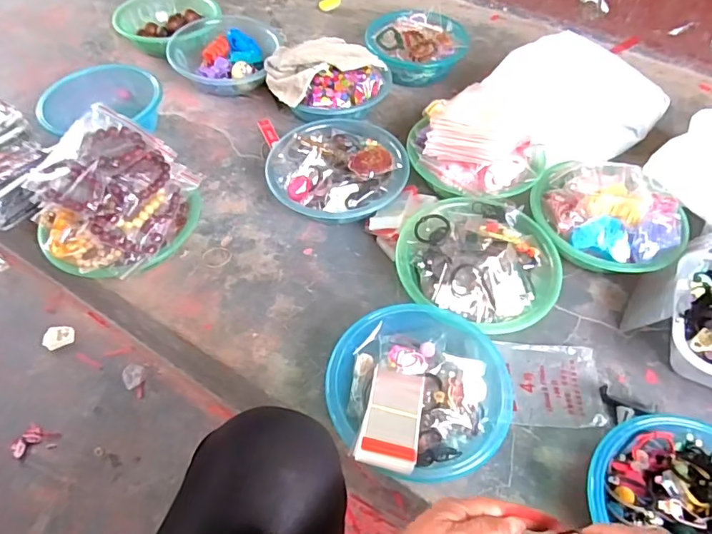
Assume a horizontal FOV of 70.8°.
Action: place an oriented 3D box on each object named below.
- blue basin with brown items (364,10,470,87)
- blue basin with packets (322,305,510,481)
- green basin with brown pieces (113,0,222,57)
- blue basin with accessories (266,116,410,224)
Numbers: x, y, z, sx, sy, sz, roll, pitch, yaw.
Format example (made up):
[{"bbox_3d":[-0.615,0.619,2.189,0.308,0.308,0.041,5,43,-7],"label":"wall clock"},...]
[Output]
[{"bbox_3d":[0.137,-0.500,1.133,0.221,0.085,0.198,7,52,4],"label":"blue basin with brown items"},{"bbox_3d":[0.080,0.164,0.644,0.219,0.080,0.219,1,52,-1],"label":"blue basin with packets"},{"bbox_3d":[-0.434,-0.574,1.183,0.208,0.089,0.193,1,52,-1],"label":"green basin with brown pieces"},{"bbox_3d":[-0.024,-0.176,0.882,0.230,0.095,0.234,1,52,-1],"label":"blue basin with accessories"}]

